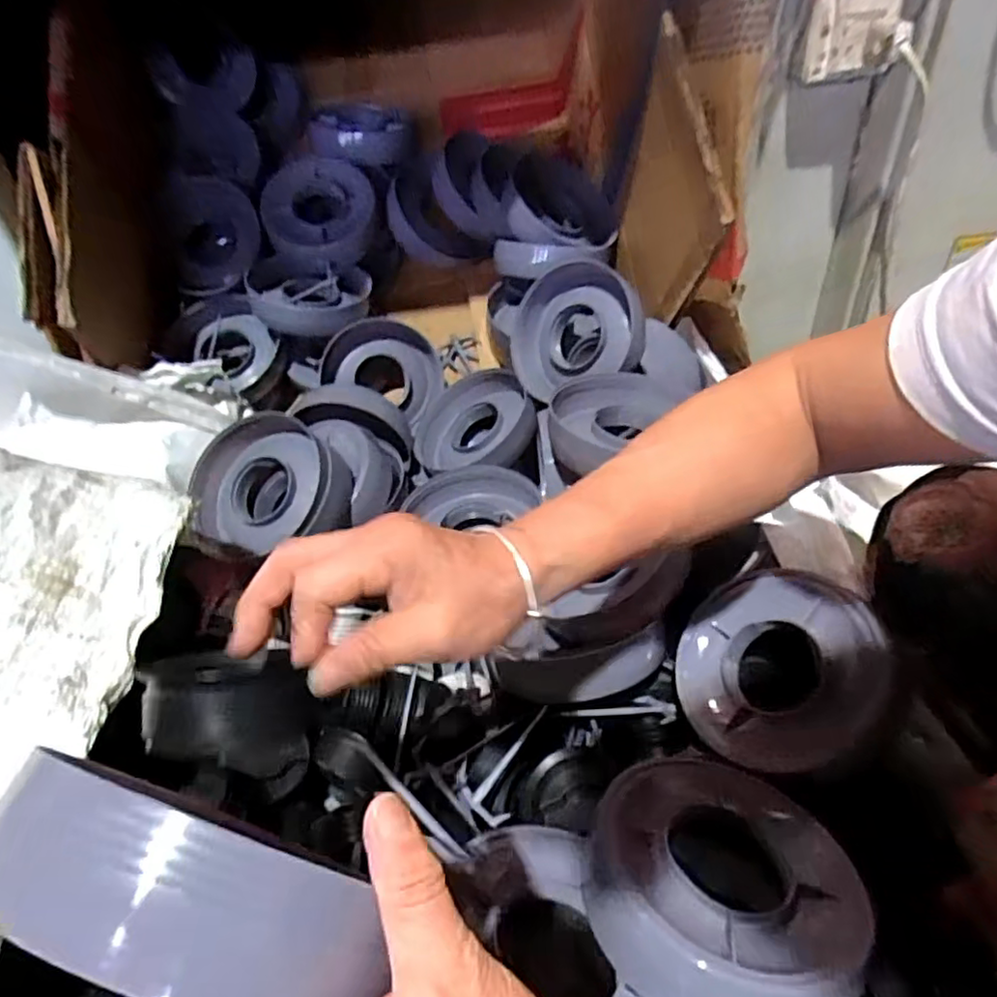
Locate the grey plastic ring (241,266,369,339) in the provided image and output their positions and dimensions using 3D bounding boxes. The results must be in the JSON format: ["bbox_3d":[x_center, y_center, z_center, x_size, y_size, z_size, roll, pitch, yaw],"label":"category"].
[{"bbox_3d":[-0.241,-0.253,0.809,0.144,0.048,0.142,-7,42,0],"label":"grey plastic ring"}]

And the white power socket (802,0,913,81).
[{"bbox_3d":[0.344,-0.452,0.598,0.089,0.078,0.029,-13,42,-6],"label":"white power socket"}]

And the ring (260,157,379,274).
[{"bbox_3d":[-0.230,-0.370,0.820,0.141,0.052,0.136,-11,86,-14],"label":"ring"}]

